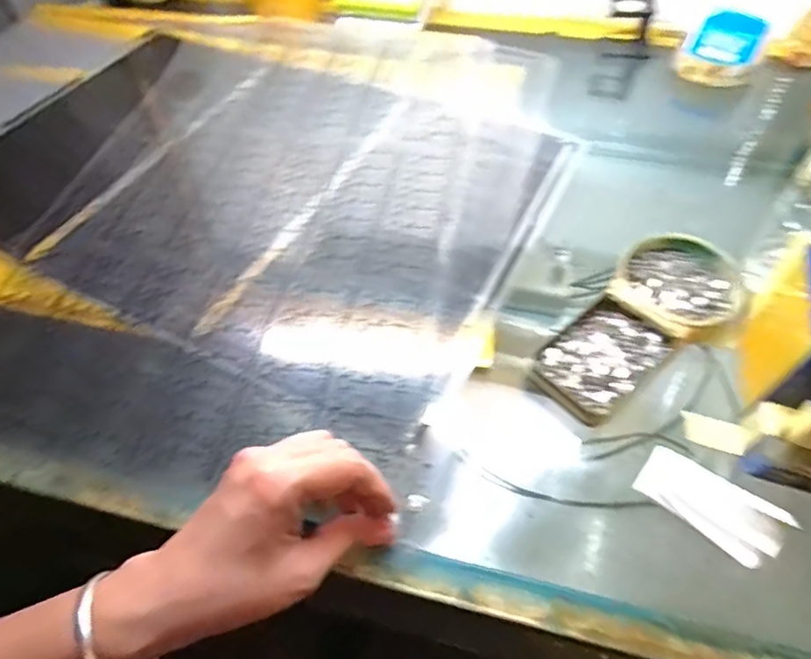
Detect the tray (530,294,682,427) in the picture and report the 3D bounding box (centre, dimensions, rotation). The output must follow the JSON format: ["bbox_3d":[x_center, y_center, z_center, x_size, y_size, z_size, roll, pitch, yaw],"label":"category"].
[{"bbox_3d":[0.128,0.017,0.358,0.089,0.010,0.058,-36,60,-22],"label":"tray"}]

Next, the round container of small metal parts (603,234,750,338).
[{"bbox_3d":[0.191,-0.032,0.384,0.078,0.014,0.089,38,63,26],"label":"round container of small metal parts"}]

